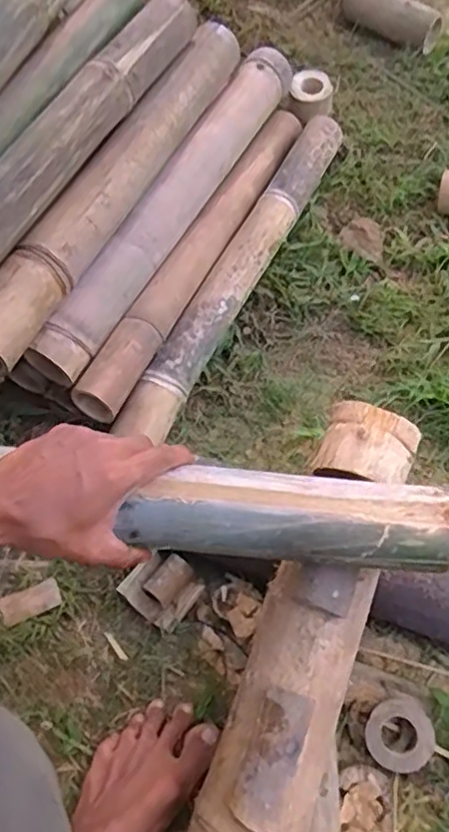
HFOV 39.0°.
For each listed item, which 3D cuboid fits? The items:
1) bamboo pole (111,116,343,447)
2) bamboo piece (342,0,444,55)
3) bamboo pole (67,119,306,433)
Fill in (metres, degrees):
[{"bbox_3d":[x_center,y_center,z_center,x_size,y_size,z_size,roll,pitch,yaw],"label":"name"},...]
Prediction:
[{"bbox_3d":[0.025,-0.206,0.861,0.060,0.069,0.589,24,62,13],"label":"bamboo pole"},{"bbox_3d":[0.303,-0.728,1.149,0.196,0.070,0.064,35,65,18],"label":"bamboo piece"},{"bbox_3d":[-0.023,-0.242,0.856,0.055,0.047,0.592,23,62,12],"label":"bamboo pole"}]

